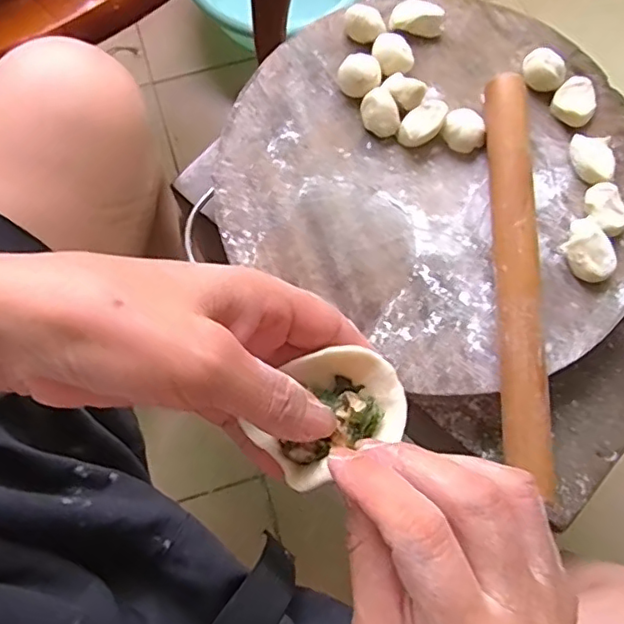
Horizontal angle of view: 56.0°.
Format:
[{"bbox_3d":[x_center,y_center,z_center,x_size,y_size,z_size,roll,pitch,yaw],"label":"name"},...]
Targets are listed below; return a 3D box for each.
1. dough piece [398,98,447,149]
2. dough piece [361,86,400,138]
[{"bbox_3d":[0.073,-0.122,0.381,0.022,0.016,0.031,41,79,8],"label":"dough piece"},{"bbox_3d":[0.045,-0.131,0.383,0.026,0.018,0.024,11,76,2],"label":"dough piece"}]

